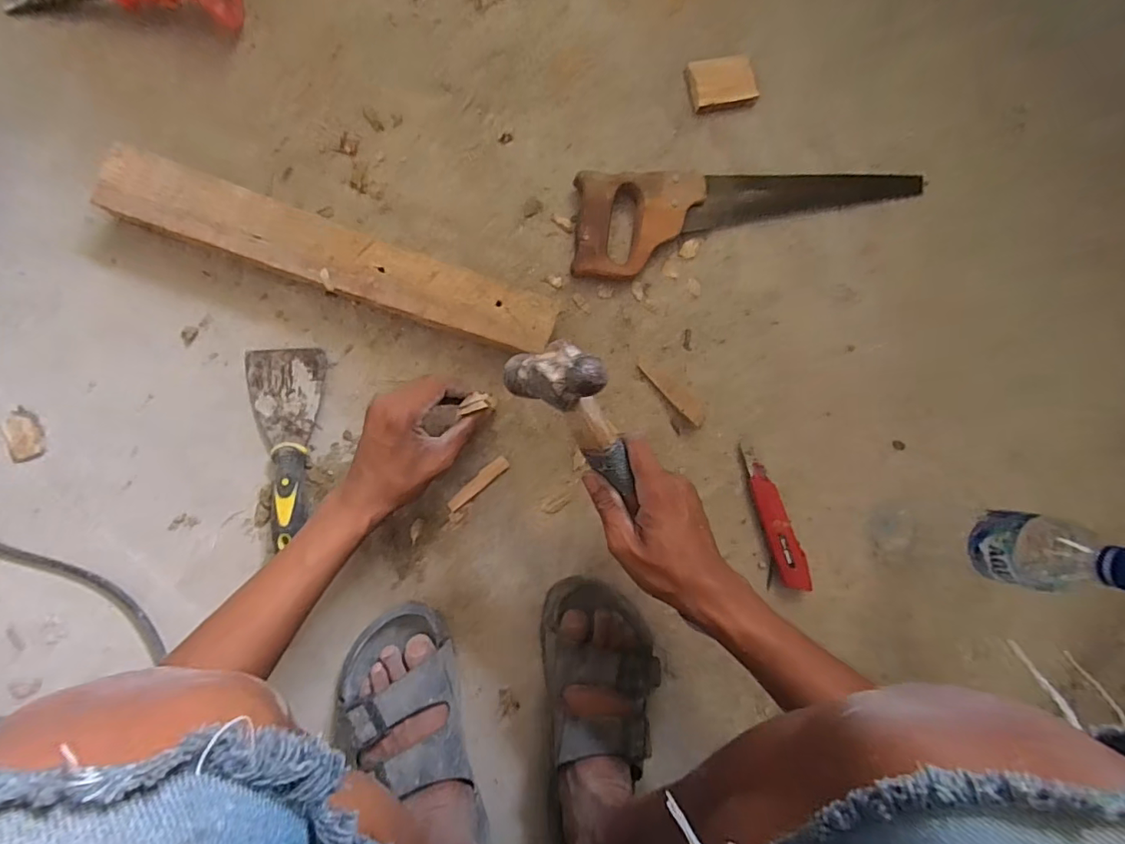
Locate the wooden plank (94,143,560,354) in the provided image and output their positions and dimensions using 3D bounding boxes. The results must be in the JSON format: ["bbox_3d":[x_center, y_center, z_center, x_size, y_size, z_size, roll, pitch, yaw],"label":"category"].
[{"bbox_3d":[-0.203,-0.148,0.480,0.396,0.042,0.061,18,86,-9],"label":"wooden plank"}]

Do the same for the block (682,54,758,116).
[{"bbox_3d":[0.176,-0.374,0.558,0.077,0.015,0.053,-15,92,-10],"label":"block"}]

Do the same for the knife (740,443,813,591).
[{"bbox_3d":[0.237,0.106,0.561,0.032,0.022,0.163,-16,92,-10],"label":"knife"}]

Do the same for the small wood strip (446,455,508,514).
[{"bbox_3d":[-0.086,0.063,0.514,0.073,0.004,0.014,-39,96,-8],"label":"small wood strip"}]

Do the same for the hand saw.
[{"bbox_3d":[0.215,-0.222,0.554,0.413,0.028,0.100,-7,90,-10],"label":"hand saw"}]

